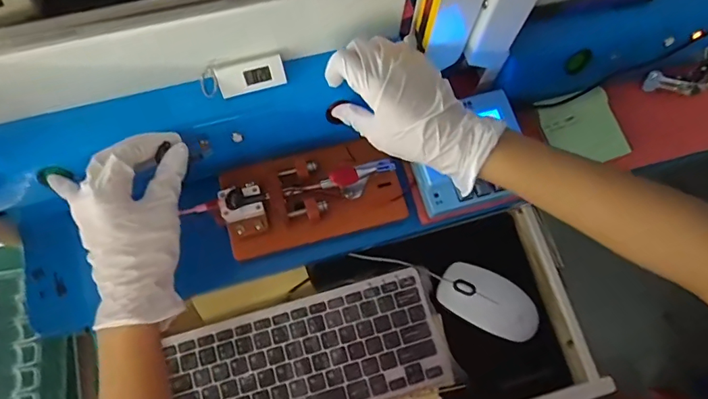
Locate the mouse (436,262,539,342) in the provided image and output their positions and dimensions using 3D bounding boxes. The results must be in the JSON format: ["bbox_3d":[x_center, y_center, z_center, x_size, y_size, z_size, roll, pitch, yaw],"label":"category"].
[{"bbox_3d":[0.140,0.105,0.465,0.101,0.030,0.057,28,75,6],"label":"mouse"}]

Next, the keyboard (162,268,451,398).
[{"bbox_3d":[-0.046,0.161,0.459,0.264,0.013,0.116,-14,74,-6],"label":"keyboard"}]

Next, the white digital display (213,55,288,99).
[{"bbox_3d":[-0.088,-0.106,0.387,0.056,0.027,0.013,-15,31,-6],"label":"white digital display"}]

